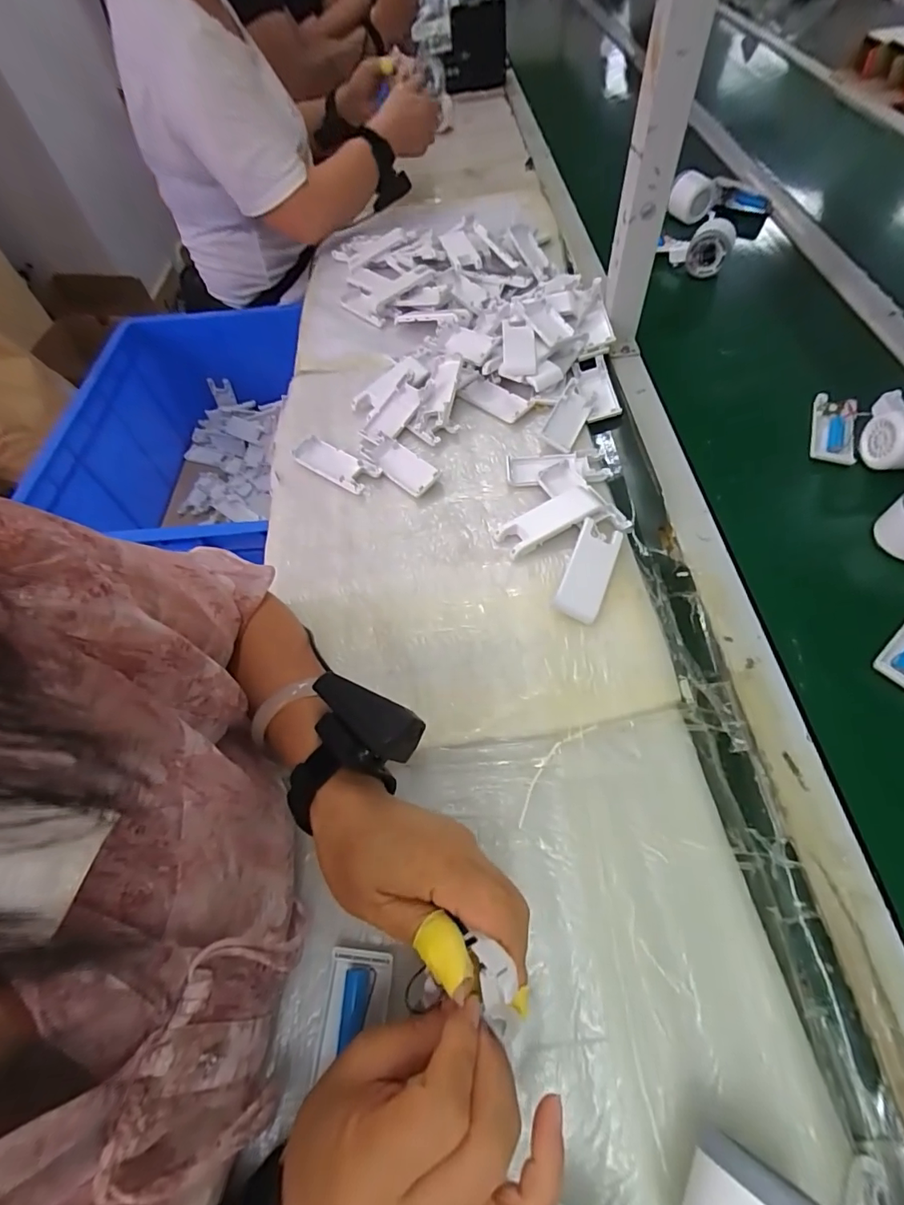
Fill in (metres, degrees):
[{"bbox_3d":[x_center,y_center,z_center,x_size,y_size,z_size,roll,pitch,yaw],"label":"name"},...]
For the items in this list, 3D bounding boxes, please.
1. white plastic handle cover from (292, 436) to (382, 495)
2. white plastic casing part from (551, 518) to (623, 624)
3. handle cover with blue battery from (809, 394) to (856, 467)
[{"bbox_3d":[-0.131,-0.154,0.543,0.103,0.012,0.039,31,66,21],"label":"white plastic handle cover"},{"bbox_3d":[0.121,-0.029,0.437,0.039,0.010,0.098,27,65,0],"label":"white plastic casing part"},{"bbox_3d":[0.421,-0.193,0.541,0.040,0.021,0.098,1,53,35],"label":"handle cover with blue battery"}]

